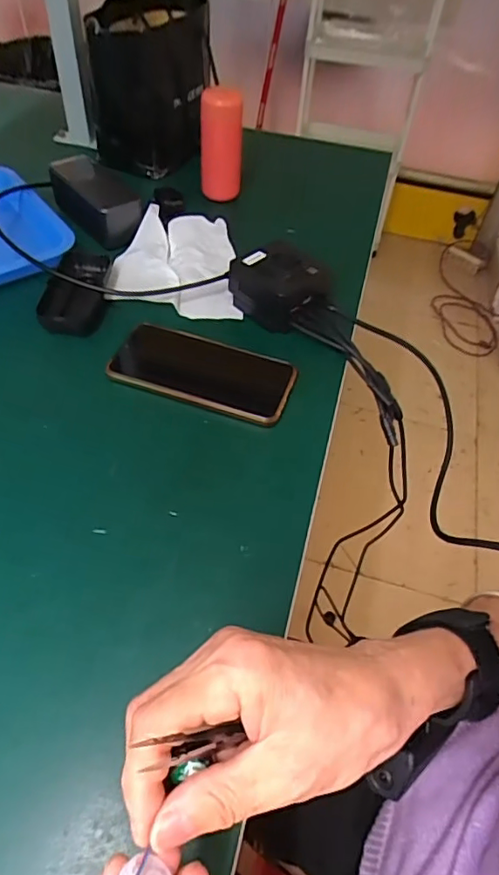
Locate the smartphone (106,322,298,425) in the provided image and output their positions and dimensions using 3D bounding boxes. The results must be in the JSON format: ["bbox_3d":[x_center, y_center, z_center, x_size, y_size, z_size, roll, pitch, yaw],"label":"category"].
[{"bbox_3d":[-0.040,-0.062,0.483,0.158,0.008,0.078,17,52,9],"label":"smartphone"}]

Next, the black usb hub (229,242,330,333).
[{"bbox_3d":[0.031,-0.152,0.532,0.079,0.049,0.079,2,51,-3],"label":"black usb hub"}]

